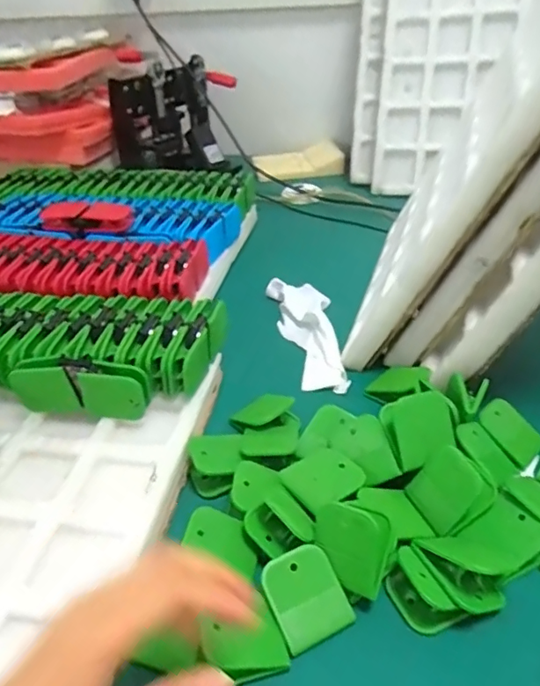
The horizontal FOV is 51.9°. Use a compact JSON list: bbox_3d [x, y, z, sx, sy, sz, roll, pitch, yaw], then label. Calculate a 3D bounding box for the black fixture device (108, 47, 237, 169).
[{"bbox_3d":[-0.177,-0.413,1.007,0.214,0.187,0.102,-12,36,-10],"label":"black fixture device"}]

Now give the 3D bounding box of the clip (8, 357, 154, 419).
[{"bbox_3d":[-0.166,0.039,0.487,0.121,0.053,0.025,3,36,10],"label":"clip"}]

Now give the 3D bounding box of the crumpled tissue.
[{"bbox_3d":[0.040,-0.018,0.626,0.063,0.027,0.201,-6,35,-2],"label":"crumpled tissue"}]

